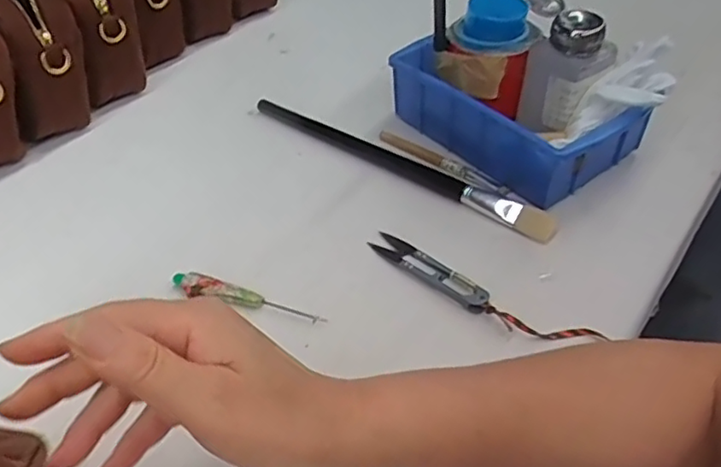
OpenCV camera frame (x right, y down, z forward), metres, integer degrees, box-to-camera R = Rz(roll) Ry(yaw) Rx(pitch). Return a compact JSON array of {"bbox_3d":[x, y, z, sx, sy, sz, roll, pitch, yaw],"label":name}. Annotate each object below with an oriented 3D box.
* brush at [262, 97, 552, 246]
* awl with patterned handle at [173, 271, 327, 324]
[{"bbox_3d":[0.024,-0.063,0.527,0.296,0.018,0.016,28,53,26],"label":"brush"},{"bbox_3d":[-0.079,0.046,0.430,0.114,0.013,0.014,15,49,17],"label":"awl with patterned handle"}]

